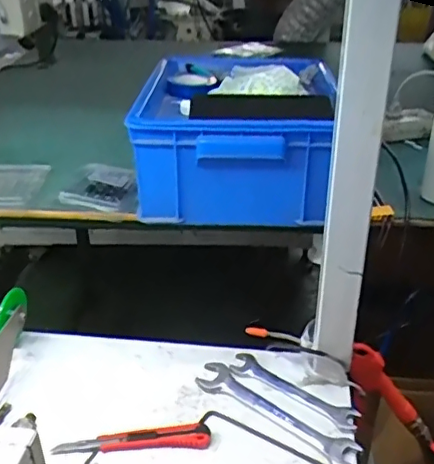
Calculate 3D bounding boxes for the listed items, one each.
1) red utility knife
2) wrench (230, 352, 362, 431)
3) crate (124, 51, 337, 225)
[{"bbox_3d":[-0.084,0.210,0.588,0.153,0.011,0.024,-1,30,-1],"label":"red utility knife"},{"bbox_3d":[0.084,0.175,0.641,0.156,0.010,0.031,21,36,33],"label":"wrench"},{"bbox_3d":[0.010,-0.141,0.777,0.212,0.133,0.351,0,30,0],"label":"crate"}]

